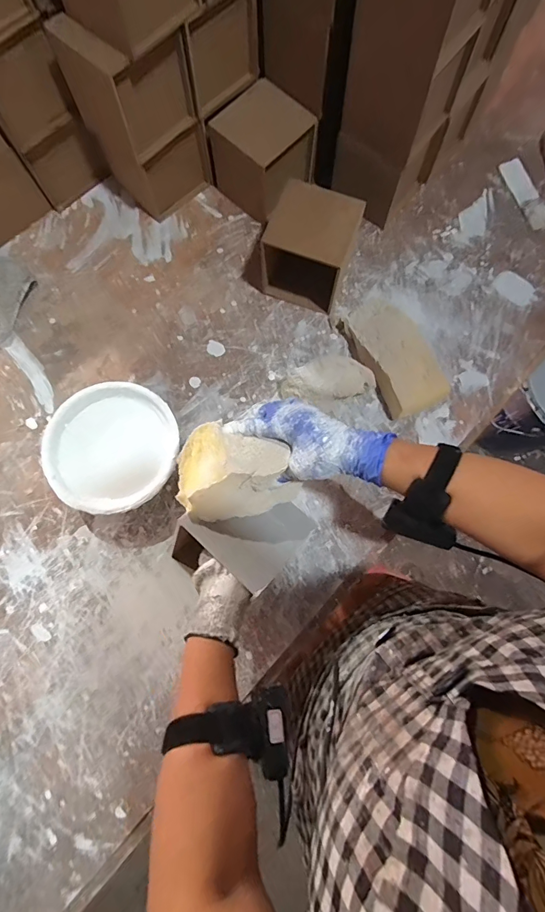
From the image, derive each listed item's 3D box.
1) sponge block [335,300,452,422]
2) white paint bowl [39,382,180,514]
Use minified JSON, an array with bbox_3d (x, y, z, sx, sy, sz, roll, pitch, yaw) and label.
[{"bbox_3d":[0.176,-0.143,0.579,0.090,0.052,0.173,-25,79,-5],"label":"sponge block"},{"bbox_3d":[-0.212,-0.009,0.555,0.168,0.064,0.167,0,78,1],"label":"white paint bowl"}]

